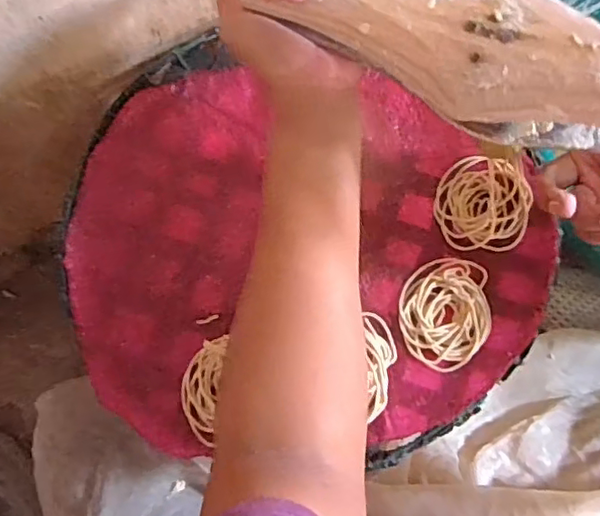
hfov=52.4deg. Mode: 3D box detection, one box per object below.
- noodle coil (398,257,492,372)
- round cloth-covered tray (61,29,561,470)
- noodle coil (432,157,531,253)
[{"bbox_3d":[0.101,0.038,0.428,0.060,0.007,0.078,2,73,3],"label":"noodle coil"},{"bbox_3d":[-0.002,-0.002,0.446,0.344,0.022,0.296,17,74,7],"label":"round cloth-covered tray"},{"bbox_3d":[0.135,-0.041,0.452,0.066,0.014,0.070,3,73,3],"label":"noodle coil"}]

